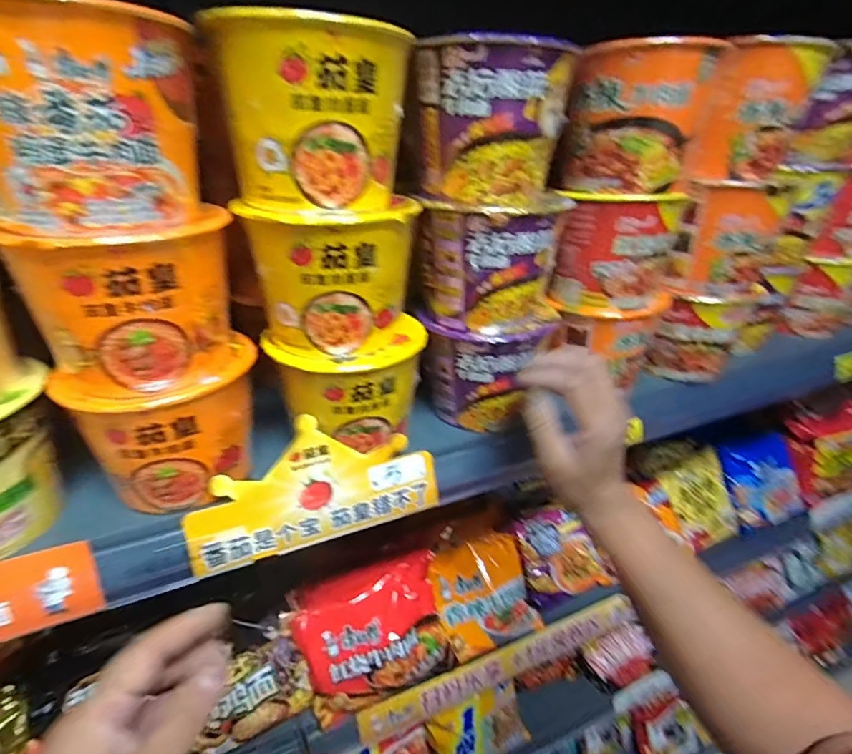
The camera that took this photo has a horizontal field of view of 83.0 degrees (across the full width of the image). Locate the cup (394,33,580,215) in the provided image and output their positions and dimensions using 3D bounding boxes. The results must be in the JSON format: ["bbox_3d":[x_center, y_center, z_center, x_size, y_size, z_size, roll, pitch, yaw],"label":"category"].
[{"bbox_3d":[0.051,-0.188,0.364,0.109,0.102,0.104,24,36,35],"label":"cup"}]

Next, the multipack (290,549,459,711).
[{"bbox_3d":[-0.059,0.299,0.570,0.178,0.118,0.102,-5,30,-11],"label":"multipack"}]

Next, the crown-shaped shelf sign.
[{"bbox_3d":[-0.086,0.083,0.384,0.194,0.096,0.004,-11,10,-21],"label":"crown-shaped shelf sign"}]

